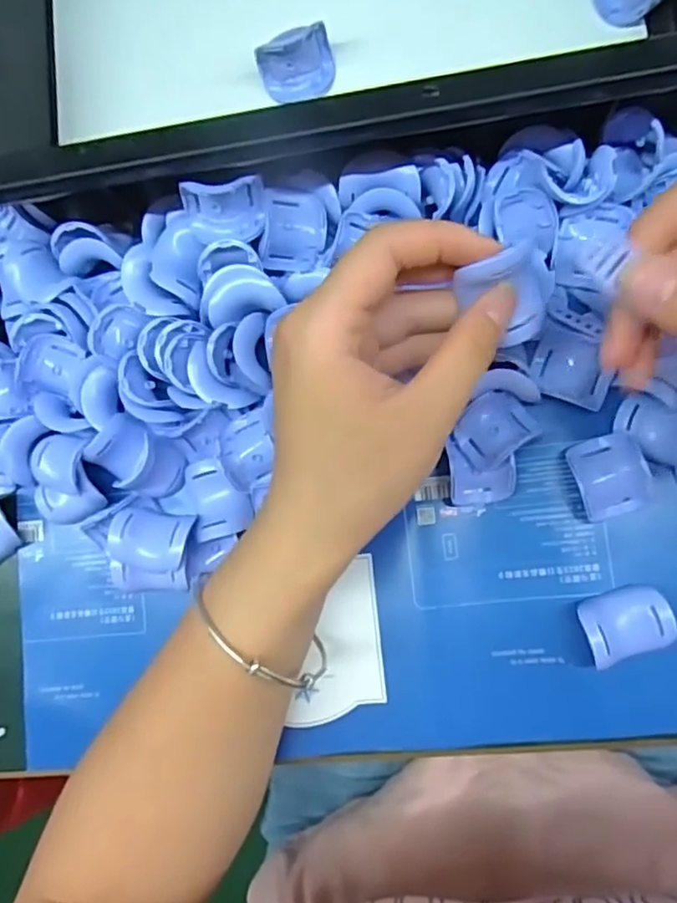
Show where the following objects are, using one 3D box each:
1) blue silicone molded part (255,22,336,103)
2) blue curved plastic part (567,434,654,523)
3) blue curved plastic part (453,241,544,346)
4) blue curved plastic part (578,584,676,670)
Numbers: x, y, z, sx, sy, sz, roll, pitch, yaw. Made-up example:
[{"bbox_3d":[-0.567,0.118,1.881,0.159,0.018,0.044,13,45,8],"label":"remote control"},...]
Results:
[{"bbox_3d":[-0.020,-0.191,0.312,0.037,0.028,0.020,-20,81,5],"label":"blue silicone molded part"},{"bbox_3d":[0.125,0.011,0.289,0.029,0.007,0.036,-20,81,5],"label":"blue curved plastic part"},{"bbox_3d":[0.060,-0.055,0.230,0.029,0.019,0.031,-16,86,6],"label":"blue curved plastic part"},{"bbox_3d":[0.127,0.076,0.281,0.038,0.021,0.025,-19,81,5],"label":"blue curved plastic part"}]

